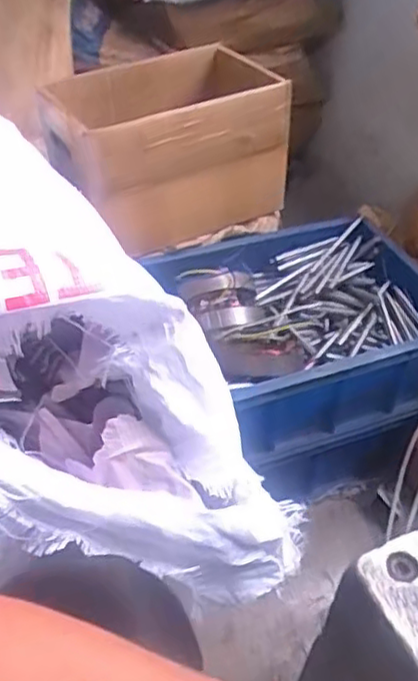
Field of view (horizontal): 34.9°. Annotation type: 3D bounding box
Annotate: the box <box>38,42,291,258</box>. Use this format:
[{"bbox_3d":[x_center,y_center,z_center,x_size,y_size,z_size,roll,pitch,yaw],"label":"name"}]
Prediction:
[{"bbox_3d":[-0.066,-0.278,0.970,0.322,0.207,0.197,-20,48,-24],"label":"box"}]

